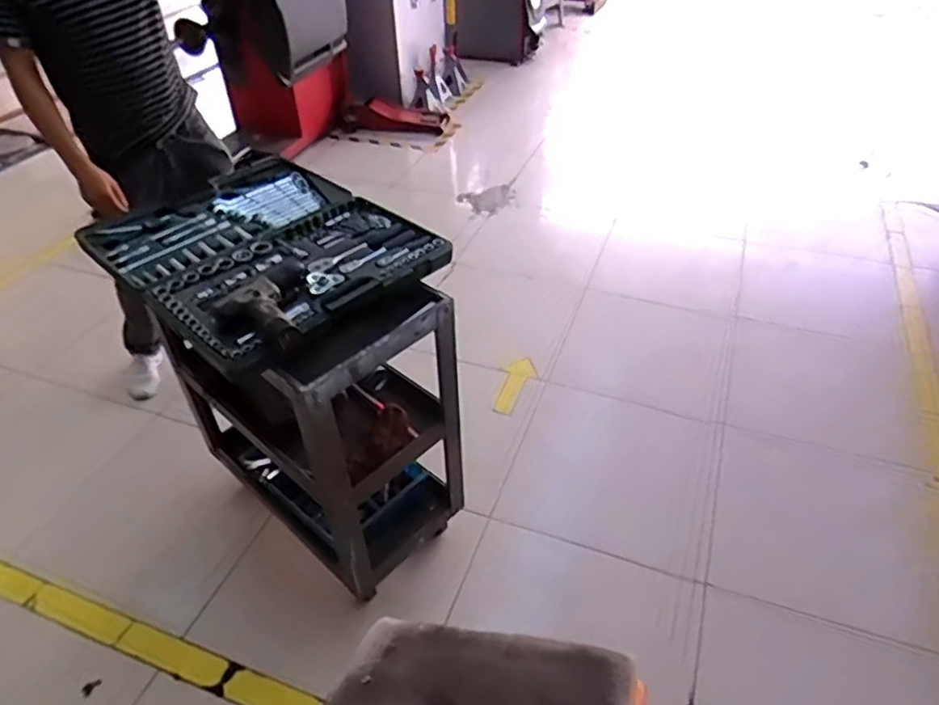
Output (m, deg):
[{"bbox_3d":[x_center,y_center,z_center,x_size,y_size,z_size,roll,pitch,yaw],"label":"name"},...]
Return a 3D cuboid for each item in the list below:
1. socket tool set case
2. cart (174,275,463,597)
[{"bbox_3d":[-0.455,-0.247,1.386,0.698,0.054,0.561,32,51,33],"label":"socket tool set case"},{"bbox_3d":[-0.401,0.107,1.624,0.719,0.806,0.404,31,50,33],"label":"cart"}]

